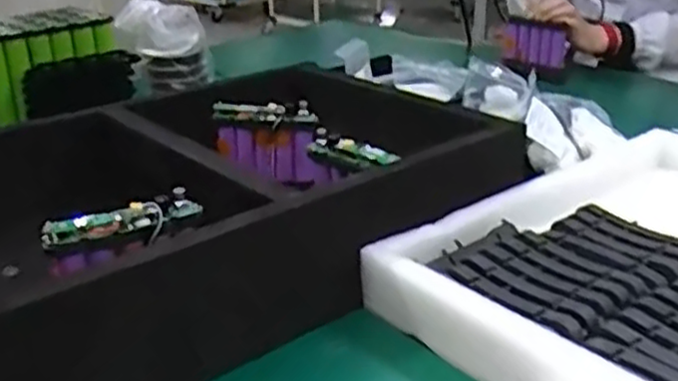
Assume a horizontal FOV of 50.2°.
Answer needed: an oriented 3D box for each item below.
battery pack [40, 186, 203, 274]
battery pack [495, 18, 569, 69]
[{"bbox_3d":[-0.165,0.028,0.556,0.115,0.045,0.030,-19,30,-34],"label":"battery pack"},{"bbox_3d":[0.333,-0.256,1.257,0.118,0.075,0.027,8,26,20],"label":"battery pack"}]

